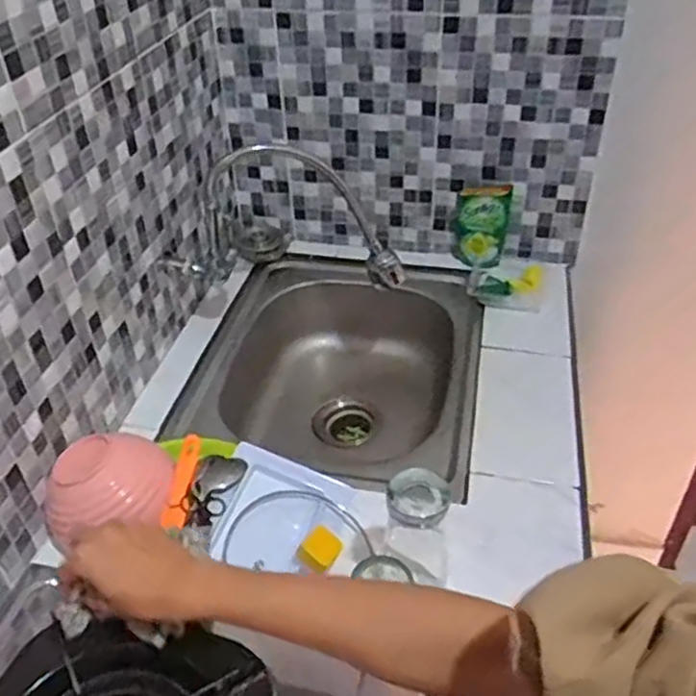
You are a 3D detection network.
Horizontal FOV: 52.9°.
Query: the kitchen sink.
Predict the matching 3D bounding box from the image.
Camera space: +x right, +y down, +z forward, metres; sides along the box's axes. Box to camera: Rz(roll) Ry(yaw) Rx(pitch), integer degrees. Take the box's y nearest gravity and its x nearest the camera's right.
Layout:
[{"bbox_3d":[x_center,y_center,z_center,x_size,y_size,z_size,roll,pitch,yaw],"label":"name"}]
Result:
[{"bbox_3d":[-0.004,0.067,1.102,0.396,0.206,0.467,6,40,10],"label":"kitchen sink"}]

